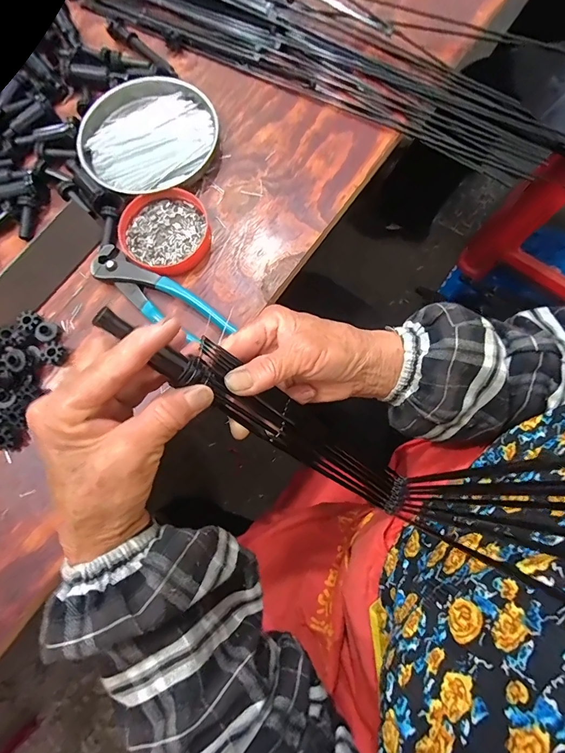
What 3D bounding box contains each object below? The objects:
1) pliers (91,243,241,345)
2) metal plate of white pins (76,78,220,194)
[{"bbox_3d":[-0.107,-0.069,0.329,0.143,0.015,0.038,34,80,10],"label":"pliers"},{"bbox_3d":[-0.133,-0.238,0.366,0.130,0.017,0.126,-1,76,2],"label":"metal plate of white pins"}]

